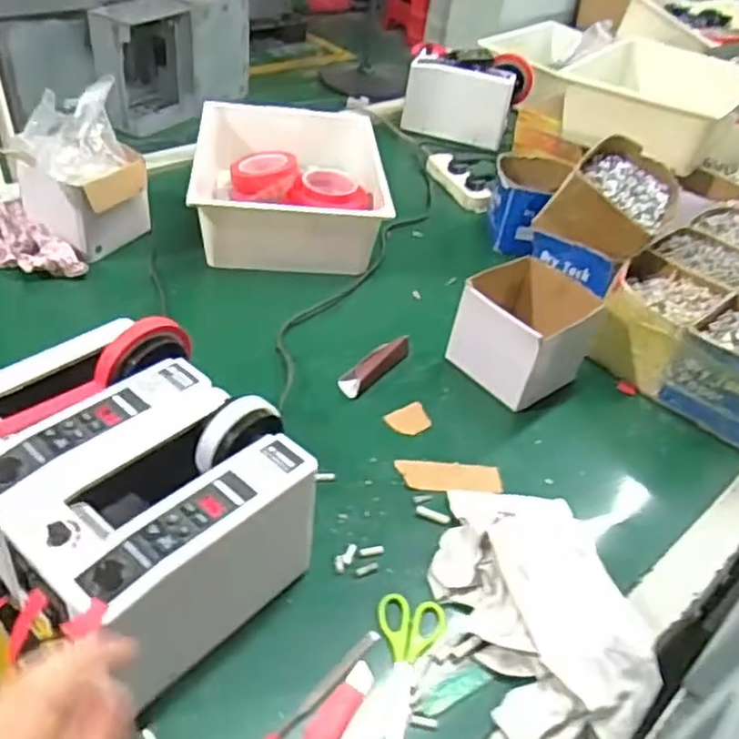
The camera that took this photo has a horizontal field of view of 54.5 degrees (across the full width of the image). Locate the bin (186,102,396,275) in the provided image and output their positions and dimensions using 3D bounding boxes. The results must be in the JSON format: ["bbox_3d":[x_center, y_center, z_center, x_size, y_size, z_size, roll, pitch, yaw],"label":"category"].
[{"bbox_3d":[-0.125,-0.302,1.139,0.283,0.112,0.369,2,41,-9],"label":"bin"}]

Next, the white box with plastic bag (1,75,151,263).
[{"bbox_3d":[-0.400,-0.272,0.987,0.122,0.197,0.148,25,43,18],"label":"white box with plastic bag"}]

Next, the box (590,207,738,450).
[{"bbox_3d":[0.518,-0.093,0.999,0.270,0.102,0.405,37,48,28],"label":"box"}]

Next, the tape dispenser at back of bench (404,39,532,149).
[{"bbox_3d":[0.196,-0.557,1.475,0.251,0.161,0.118,21,42,13],"label":"tape dispenser at back of bench"}]

